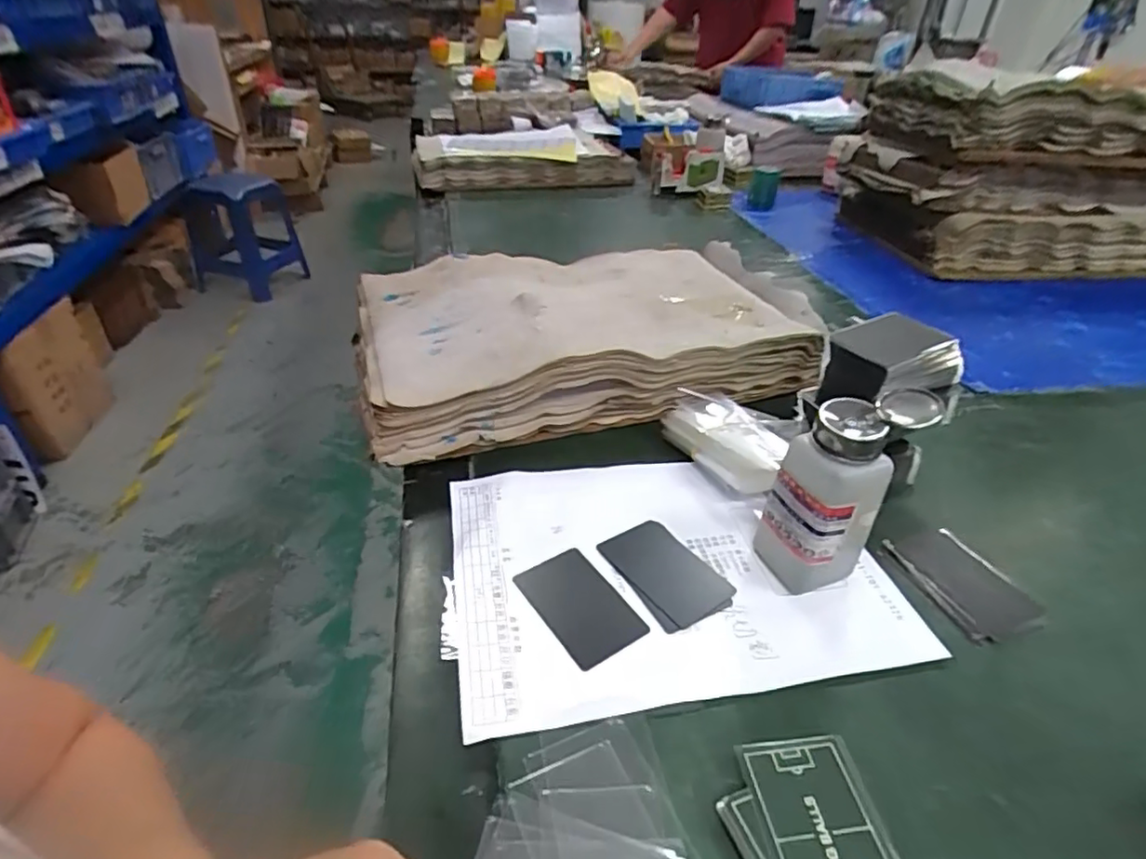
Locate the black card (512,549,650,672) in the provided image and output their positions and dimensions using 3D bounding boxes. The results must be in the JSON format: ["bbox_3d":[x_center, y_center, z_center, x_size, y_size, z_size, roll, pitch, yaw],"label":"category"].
[{"bbox_3d":[0.004,0.115,0.401,0.054,0.004,0.084,-21,42,-29],"label":"black card"}]

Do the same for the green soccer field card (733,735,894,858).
[{"bbox_3d":[0.117,0.188,0.282,0.054,0.004,0.085,-6,38,-5],"label":"green soccer field card"}]

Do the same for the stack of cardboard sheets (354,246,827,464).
[{"bbox_3d":[0.006,-0.104,0.631,0.432,0.086,0.249,-10,38,-17],"label":"stack of cardboard sheets"}]

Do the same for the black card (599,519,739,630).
[{"bbox_3d":[0.065,0.096,0.424,0.053,0.004,0.087,-23,43,-31],"label":"black card"}]

